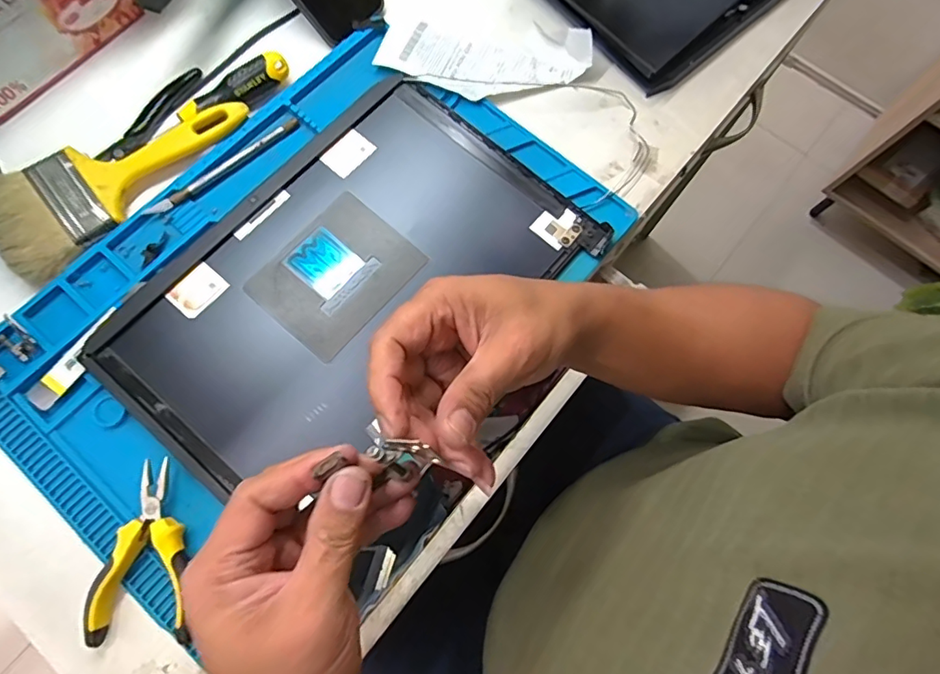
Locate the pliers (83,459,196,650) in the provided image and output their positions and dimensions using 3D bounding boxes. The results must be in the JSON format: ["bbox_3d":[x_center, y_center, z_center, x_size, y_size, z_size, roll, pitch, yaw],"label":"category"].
[{"bbox_3d":[-0.226,0.146,0.355,0.066,0.018,0.115,-3,74,-3],"label":"pliers"}]

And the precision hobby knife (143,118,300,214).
[{"bbox_3d":[-0.210,-0.147,0.443,0.146,0.005,0.009,-39,79,-12],"label":"precision hobby knife"}]

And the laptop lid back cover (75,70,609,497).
[{"bbox_3d":[-0.096,-0.044,0.417,0.232,0.010,0.354,41,77,9],"label":"laptop lid back cover"}]

